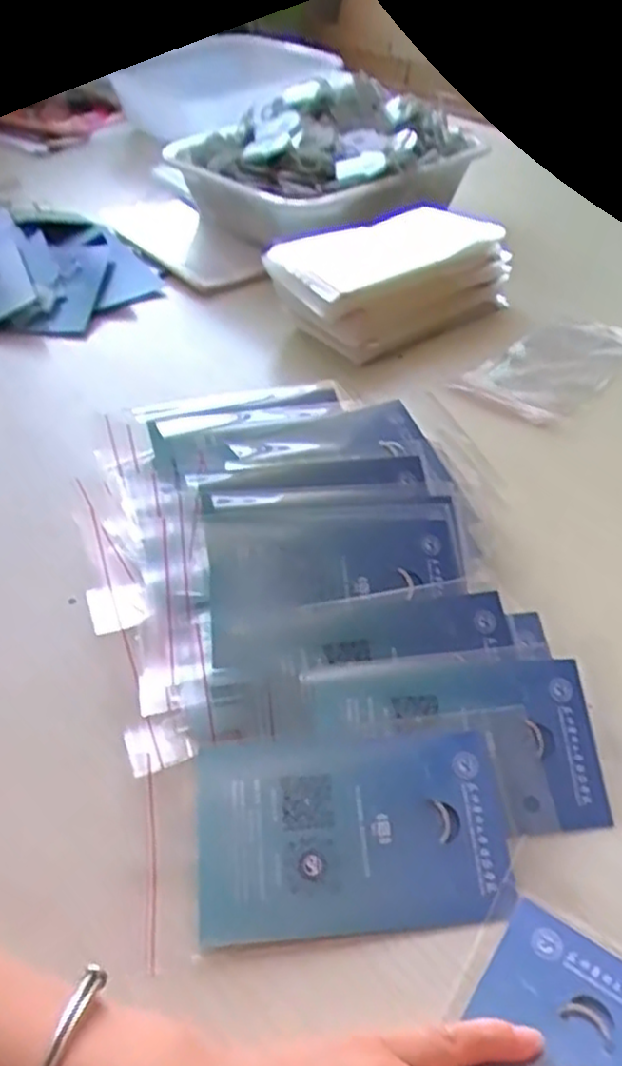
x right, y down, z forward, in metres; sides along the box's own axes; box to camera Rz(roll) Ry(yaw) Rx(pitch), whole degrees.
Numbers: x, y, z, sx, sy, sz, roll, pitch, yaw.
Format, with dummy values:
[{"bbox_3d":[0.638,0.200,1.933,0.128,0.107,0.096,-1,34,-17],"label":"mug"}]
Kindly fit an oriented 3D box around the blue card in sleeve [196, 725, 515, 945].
[{"bbox_3d":[0.019,0.133,0.329,0.135,0.006,0.081,-2,57,-6],"label":"blue card in sleeve"}]

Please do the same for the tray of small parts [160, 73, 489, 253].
[{"bbox_3d":[0.010,-0.434,0.848,0.271,0.090,0.293,32,51,30],"label":"tray of small parts"}]

